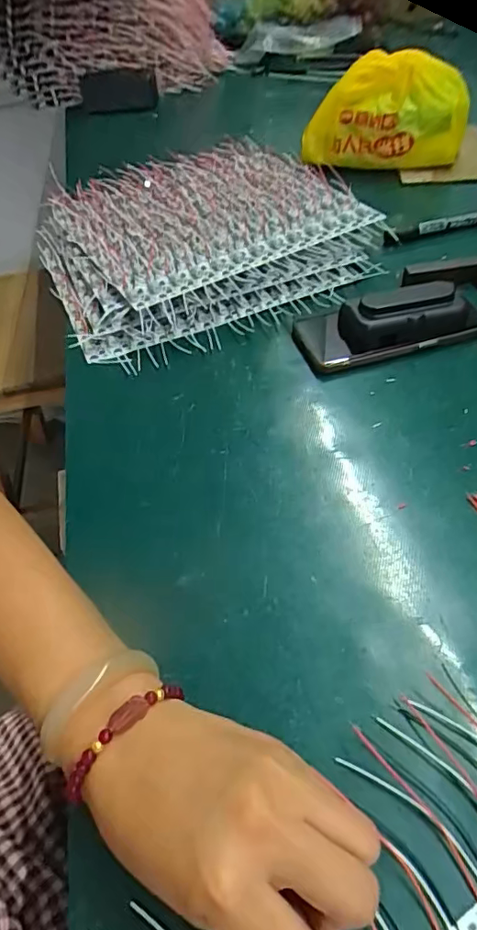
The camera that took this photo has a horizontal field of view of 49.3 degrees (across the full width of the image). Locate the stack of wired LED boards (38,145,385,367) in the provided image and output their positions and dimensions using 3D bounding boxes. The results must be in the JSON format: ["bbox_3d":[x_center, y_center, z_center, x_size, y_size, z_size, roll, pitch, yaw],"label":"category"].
[{"bbox_3d":[-0.048,-0.263,0.592,0.333,0.058,0.330,-20,51,-11],"label":"stack of wired LED boards"}]

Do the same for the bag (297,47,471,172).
[{"bbox_3d":[0.179,-0.437,0.644,0.201,0.115,0.079,11,52,14],"label":"bag"}]

